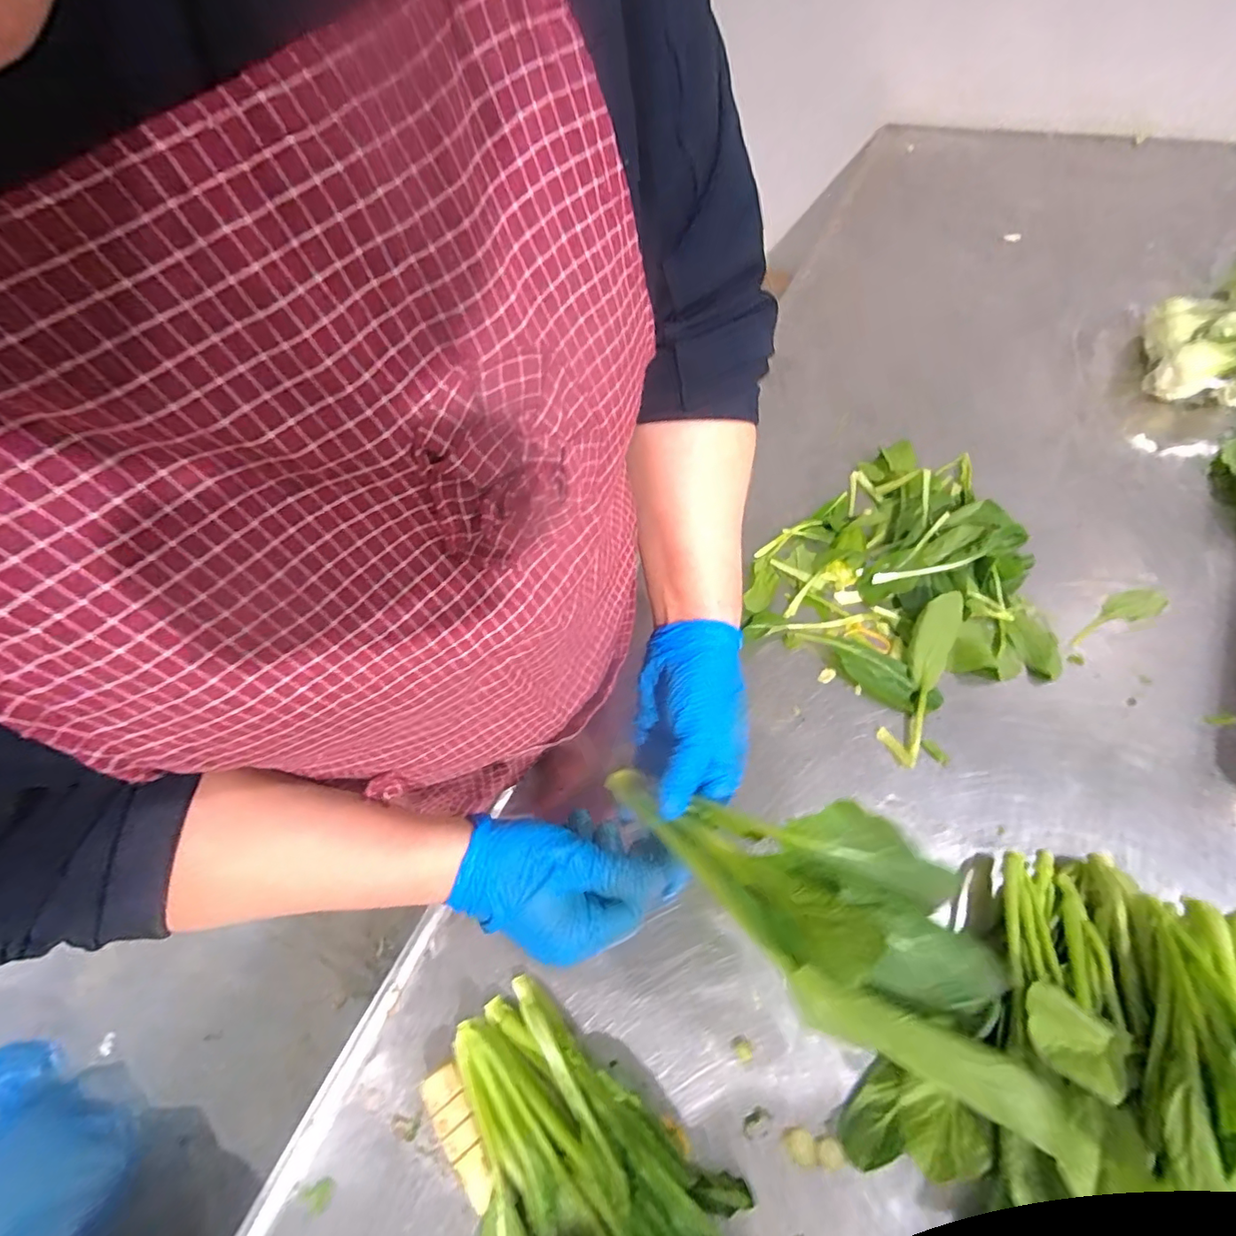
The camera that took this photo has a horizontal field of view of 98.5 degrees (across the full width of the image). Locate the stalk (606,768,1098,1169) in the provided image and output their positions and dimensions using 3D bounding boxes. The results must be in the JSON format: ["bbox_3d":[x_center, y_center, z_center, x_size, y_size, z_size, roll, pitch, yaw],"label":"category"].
[{"bbox_3d":[0.105,0.143,0.284,0.232,0.040,0.101,27,62,33],"label":"stalk"}]

